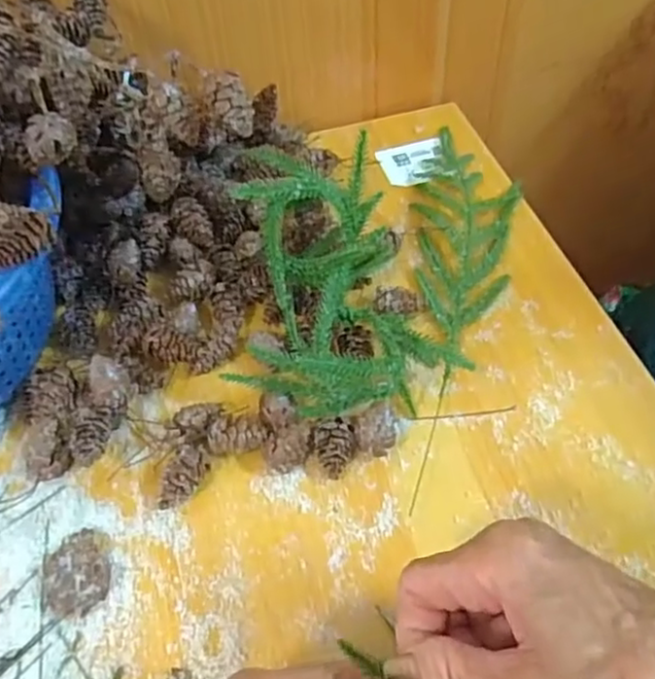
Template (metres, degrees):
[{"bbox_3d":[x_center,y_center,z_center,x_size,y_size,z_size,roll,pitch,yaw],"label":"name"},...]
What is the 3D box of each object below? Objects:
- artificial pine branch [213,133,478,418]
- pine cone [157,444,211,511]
[{"bbox_3d":[0.007,-0.034,0.407,0.123,0.090,0.140,-6,52,-1],"label":"artificial pine branch"},{"bbox_3d":[-0.079,0.078,0.373,0.018,0.021,0.035,14,54,14],"label":"pine cone"}]

